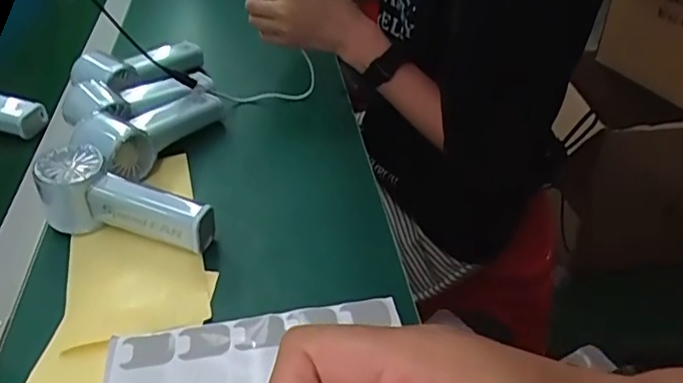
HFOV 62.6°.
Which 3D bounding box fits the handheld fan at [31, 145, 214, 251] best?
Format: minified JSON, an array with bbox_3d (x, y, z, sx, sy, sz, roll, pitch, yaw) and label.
[{"bbox_3d":[-0.182,0.012,0.466,0.146,0.060,0.058,17,43,22],"label":"handheld fan"}]

